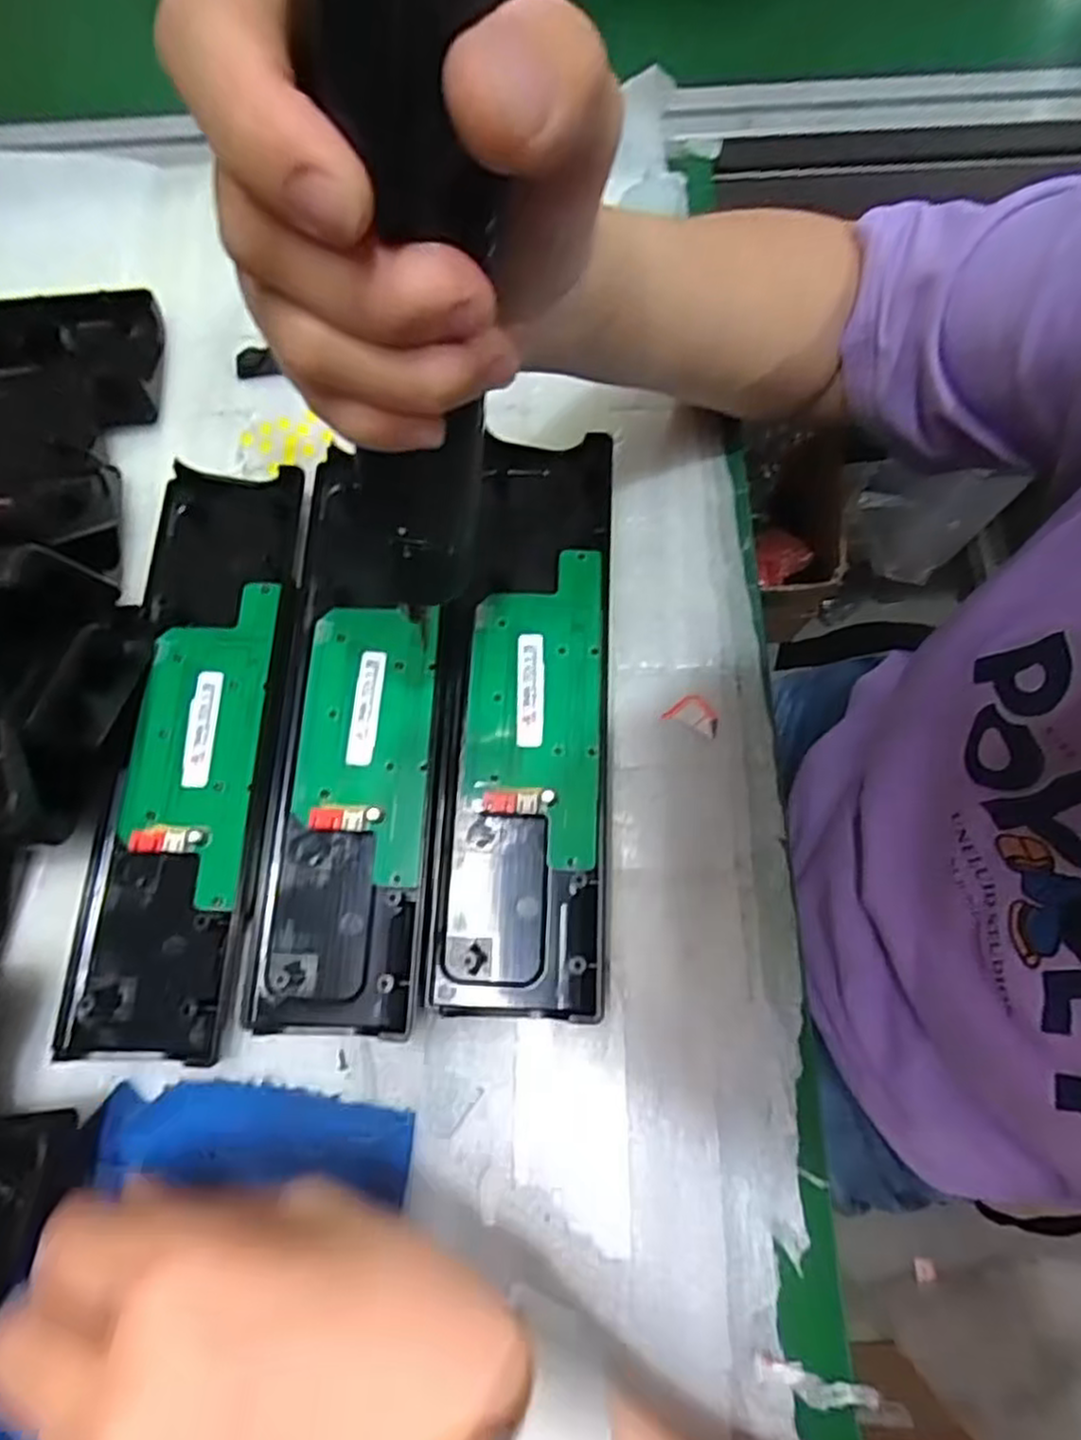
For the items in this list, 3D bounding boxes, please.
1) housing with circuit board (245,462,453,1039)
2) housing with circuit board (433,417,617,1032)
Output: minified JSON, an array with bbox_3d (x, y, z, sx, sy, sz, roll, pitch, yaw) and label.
[{"bbox_3d":[-0.076,0.000,0.309,0.067,0.012,0.235,2,73,1],"label":"housing with circuit board"},{"bbox_3d":[-0.004,-0.008,0.313,0.063,0.019,0.243,3,73,1],"label":"housing with circuit board"}]

